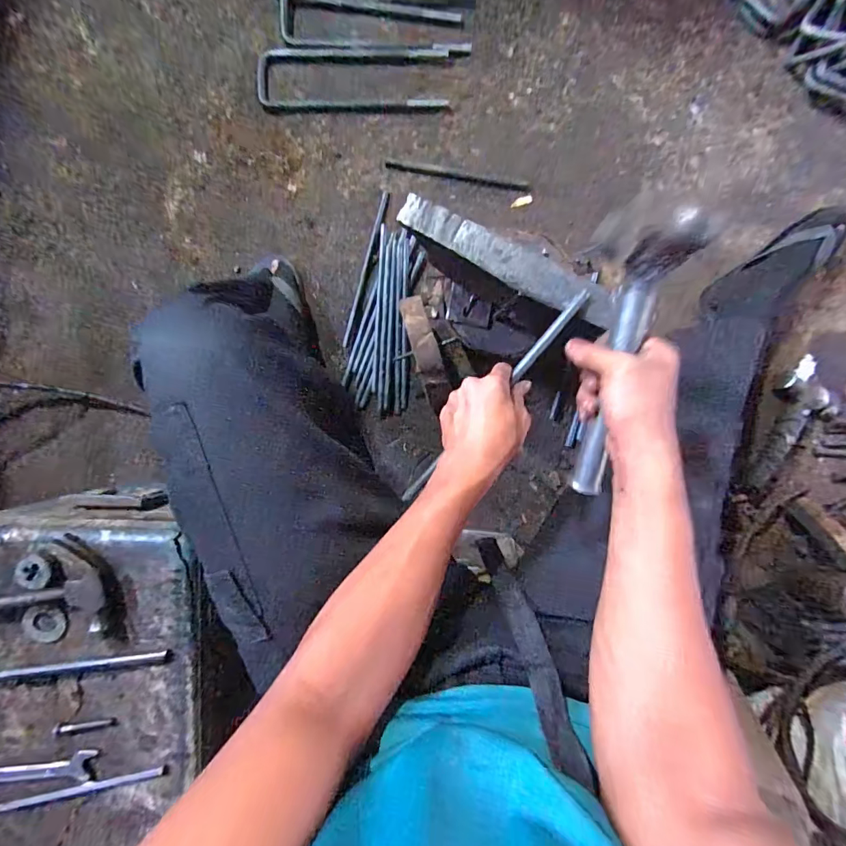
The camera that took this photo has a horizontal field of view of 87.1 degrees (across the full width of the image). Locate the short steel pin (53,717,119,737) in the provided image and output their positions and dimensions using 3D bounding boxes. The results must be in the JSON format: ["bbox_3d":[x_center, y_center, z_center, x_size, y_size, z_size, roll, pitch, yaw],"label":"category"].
[{"bbox_3d":[-0.366,0.329,0.484,0.070,0.006,0.012,-6,89,-1],"label":"short steel pin"}]

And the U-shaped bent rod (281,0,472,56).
[{"bbox_3d":[-0.090,-0.754,0.849,0.361,0.011,0.100,6,89,-1],"label":"U-shaped bent rod"}]

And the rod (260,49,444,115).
[{"bbox_3d":[-0.134,-0.653,0.851,0.361,0.007,0.123,0,89,-1],"label":"rod"}]

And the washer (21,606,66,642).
[{"bbox_3d":[-0.410,0.220,0.483,0.044,0.004,0.045,10,104,-7],"label":"washer"}]

